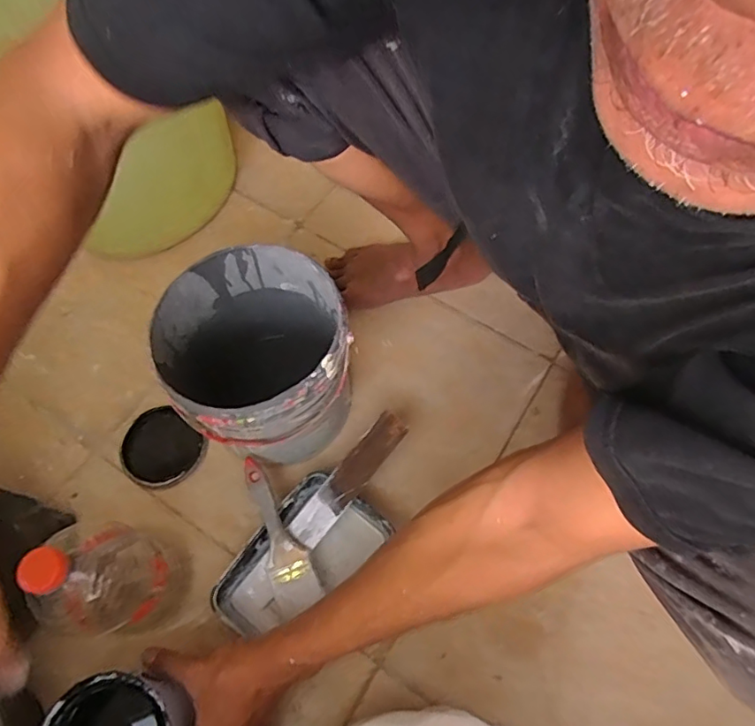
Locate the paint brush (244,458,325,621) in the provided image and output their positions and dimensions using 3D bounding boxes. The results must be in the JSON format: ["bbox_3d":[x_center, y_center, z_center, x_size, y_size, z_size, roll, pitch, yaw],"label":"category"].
[{"bbox_3d":[-0.105,0.176,0.552,0.045,0.022,0.156,-22,86,-9],"label":"paint brush"}]

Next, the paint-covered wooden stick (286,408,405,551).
[{"bbox_3d":[-0.031,0.122,0.564,0.035,0.009,0.160,39,86,16],"label":"paint-covered wooden stick"}]

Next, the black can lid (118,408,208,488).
[{"bbox_3d":[-0.256,0.102,0.632,0.094,0.014,0.084,38,71,16],"label":"black can lid"}]

